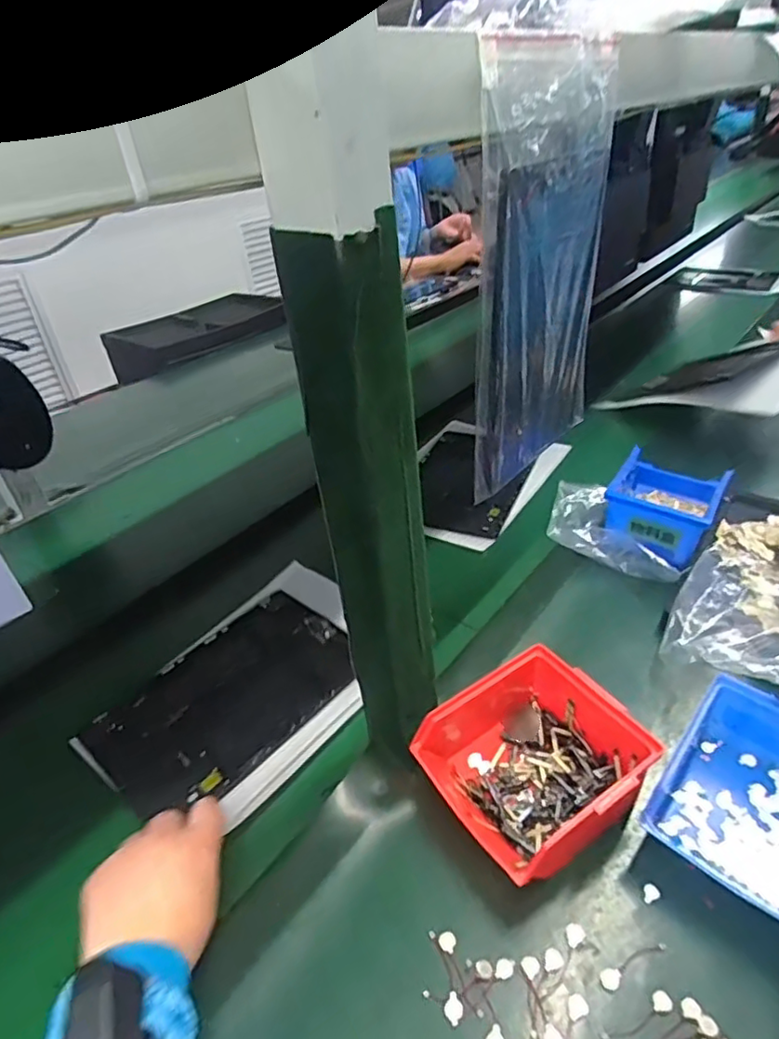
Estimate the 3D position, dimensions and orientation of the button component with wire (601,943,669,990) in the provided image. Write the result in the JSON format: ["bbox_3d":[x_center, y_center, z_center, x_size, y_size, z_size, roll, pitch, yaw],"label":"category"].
[{"bbox_3d":[0.147,0.269,0.361,0.047,0.004,0.011,-20,38,-20],"label":"button component with wire"}]

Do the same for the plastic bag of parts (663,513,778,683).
[{"bbox_3d":[0.373,0.065,0.572,0.147,0.040,0.287,21,43,32],"label":"plastic bag of parts"}]

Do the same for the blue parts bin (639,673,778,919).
[{"bbox_3d":[0.253,0.193,0.400,0.127,0.069,0.130,26,46,37],"label":"blue parts bin"}]

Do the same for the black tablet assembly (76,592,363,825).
[{"bbox_3d":[-0.144,0.161,0.549,0.152,0.007,0.229,26,46,37],"label":"black tablet assembly"}]

